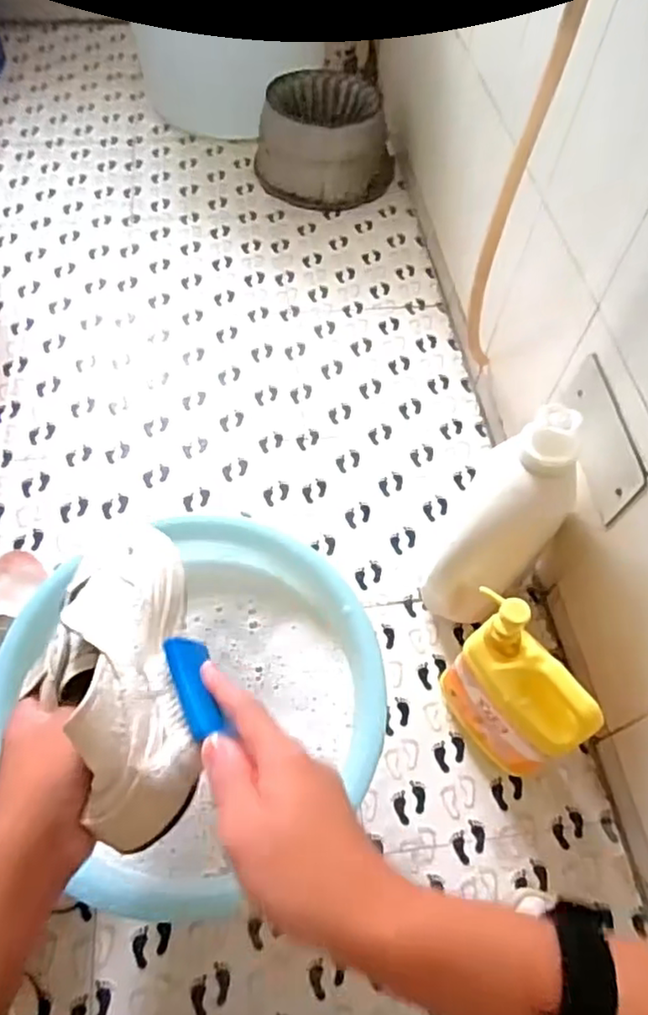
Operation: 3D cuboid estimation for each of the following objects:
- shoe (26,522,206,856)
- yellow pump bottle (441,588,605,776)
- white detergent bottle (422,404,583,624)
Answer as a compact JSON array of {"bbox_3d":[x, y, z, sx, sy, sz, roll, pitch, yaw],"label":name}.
[{"bbox_3d":[-0.141,0.091,0.417,0.097,0.072,0.223,-10,46,-9],"label":"shoe"},{"bbox_3d":[0.202,0.210,0.717,0.065,0.258,0.163,-23,64,-17],"label":"yellow pump bottle"},{"bbox_3d":[0.212,0.019,0.723,0.115,0.290,0.097,26,33,11],"label":"white detergent bottle"}]

